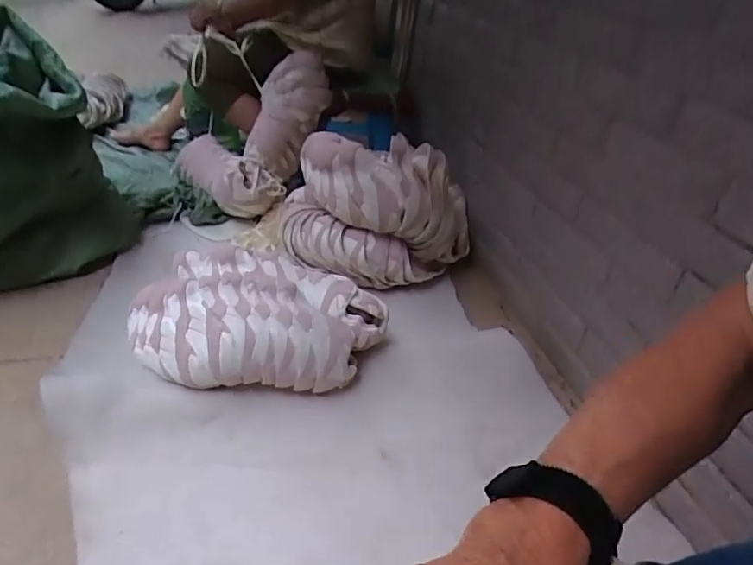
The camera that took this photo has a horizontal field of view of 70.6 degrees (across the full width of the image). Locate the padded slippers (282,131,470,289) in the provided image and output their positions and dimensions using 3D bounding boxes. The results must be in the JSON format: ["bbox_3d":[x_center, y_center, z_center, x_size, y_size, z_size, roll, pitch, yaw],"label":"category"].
[{"bbox_3d":[-0.002,-0.173,1.201,0.438,0.262,0.274,4,34,1],"label":"padded slippers"}]

